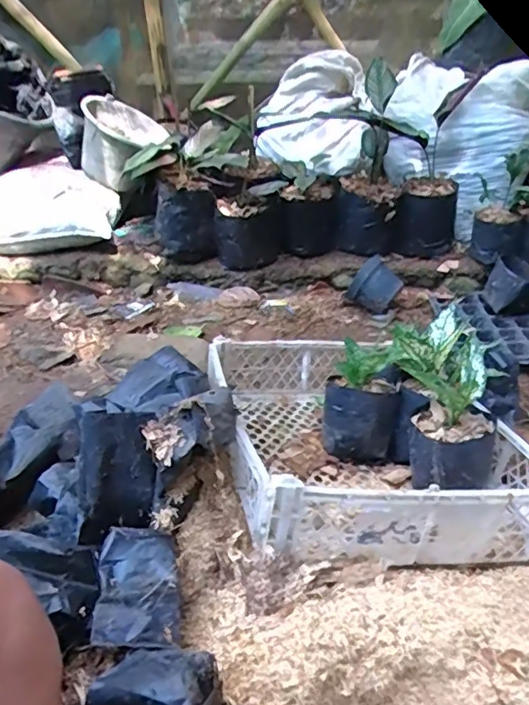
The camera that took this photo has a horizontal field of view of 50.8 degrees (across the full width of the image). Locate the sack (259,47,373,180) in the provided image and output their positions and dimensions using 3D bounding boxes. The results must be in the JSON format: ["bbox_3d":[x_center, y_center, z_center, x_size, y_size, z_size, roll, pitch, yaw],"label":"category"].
[{"bbox_3d":[0.143,-0.670,1.550,0.300,0.213,0.398,7,37,10],"label":"sack"}]

